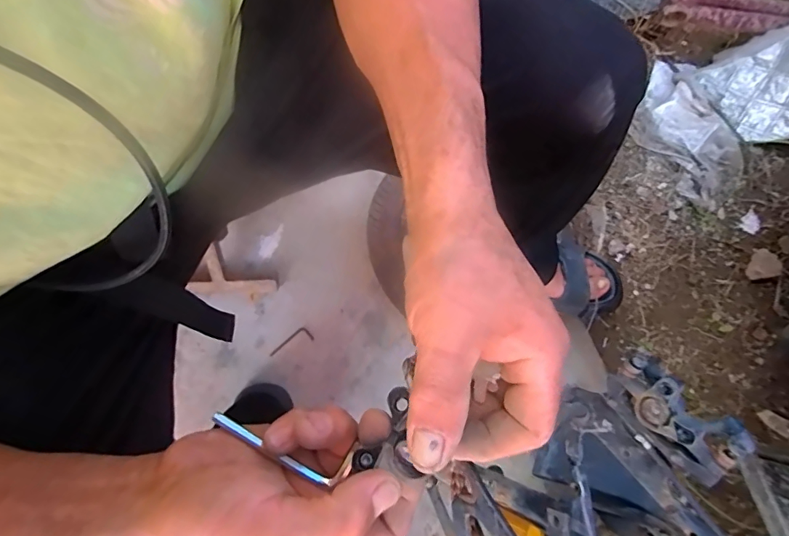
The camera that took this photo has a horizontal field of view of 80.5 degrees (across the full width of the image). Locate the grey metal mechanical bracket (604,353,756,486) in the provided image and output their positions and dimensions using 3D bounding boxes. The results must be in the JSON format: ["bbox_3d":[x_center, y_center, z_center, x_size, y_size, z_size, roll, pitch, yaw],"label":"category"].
[{"bbox_3d":[0.197,0.100,0.325,0.033,0.051,0.083,-7,43,-37],"label":"grey metal mechanical bracket"}]

